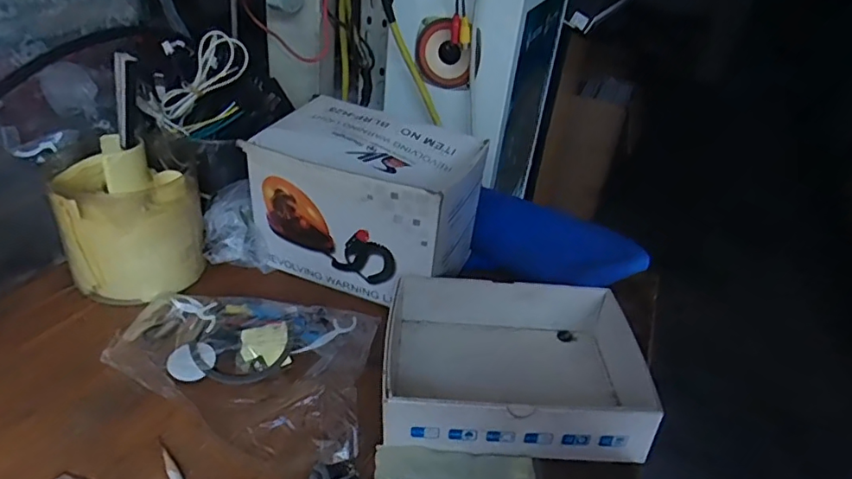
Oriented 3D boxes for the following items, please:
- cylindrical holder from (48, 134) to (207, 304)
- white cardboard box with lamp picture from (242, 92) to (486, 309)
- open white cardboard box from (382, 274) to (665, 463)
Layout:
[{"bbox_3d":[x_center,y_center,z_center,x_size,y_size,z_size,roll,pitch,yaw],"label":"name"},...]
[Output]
[{"bbox_3d":[-0.284,-0.021,0.536,0.117,0.126,0.101,-10,34,-23],"label":"cylindrical holder"},{"bbox_3d":[-0.060,-0.040,0.572,0.198,0.144,0.135,14,32,15],"label":"white cardboard box with lamp picture"},{"bbox_3d":[0.073,0.103,0.468,0.202,0.053,0.152,5,31,-1],"label":"open white cardboard box"}]

